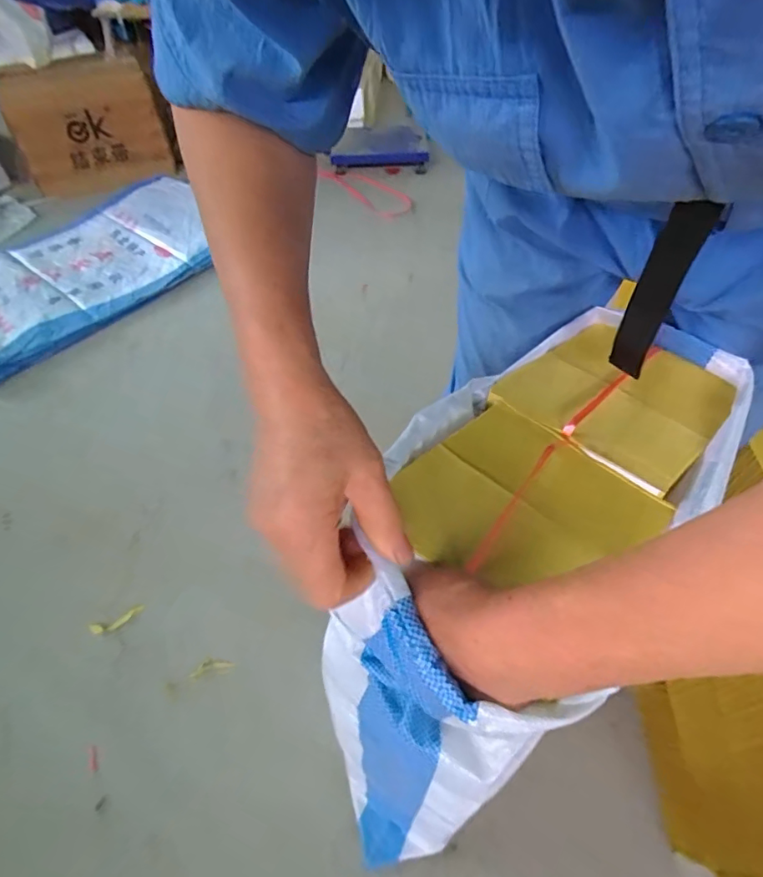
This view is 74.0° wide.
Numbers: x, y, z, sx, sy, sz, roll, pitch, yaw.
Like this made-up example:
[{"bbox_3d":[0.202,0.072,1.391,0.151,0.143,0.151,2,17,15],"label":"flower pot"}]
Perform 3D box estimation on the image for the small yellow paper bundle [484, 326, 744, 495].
[{"bbox_3d":[0.220,-0.040,0.470,0.162,0.031,0.180,37,60,27],"label":"small yellow paper bundle"}]

